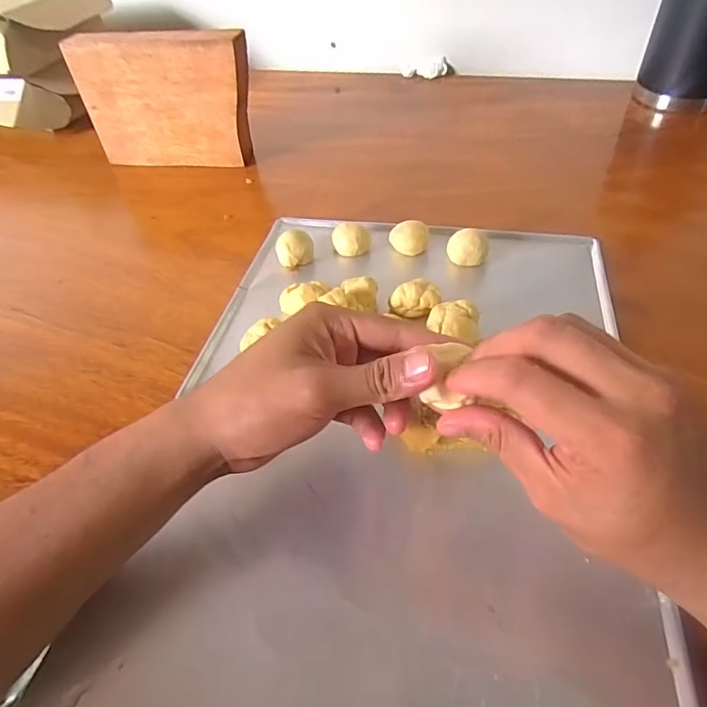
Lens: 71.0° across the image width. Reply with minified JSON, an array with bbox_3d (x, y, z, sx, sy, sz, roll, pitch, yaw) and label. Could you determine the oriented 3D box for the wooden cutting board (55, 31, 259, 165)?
[{"bbox_3d":[-0.232,-0.316,0.620,0.211,0.147,0.033,7,48,11],"label":"wooden cutting board"}]

